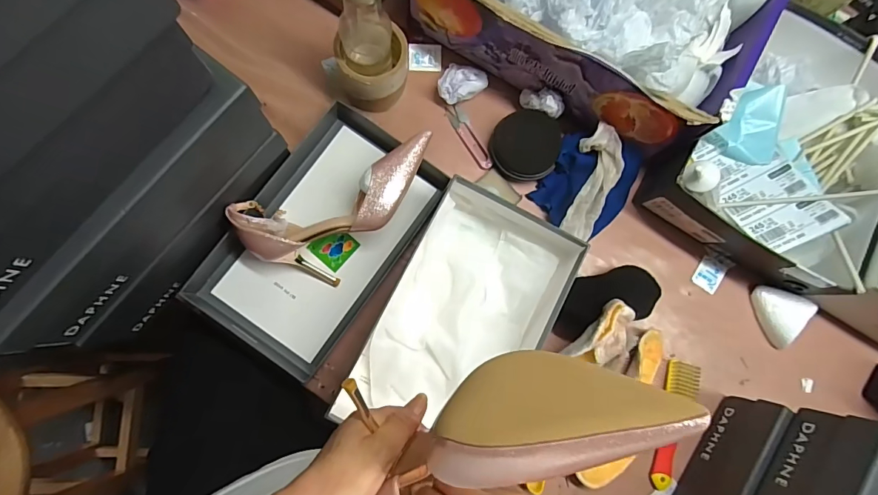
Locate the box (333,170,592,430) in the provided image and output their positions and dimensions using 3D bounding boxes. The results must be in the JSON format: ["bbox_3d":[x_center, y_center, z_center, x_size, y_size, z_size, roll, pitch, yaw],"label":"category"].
[{"bbox_3d":[0.028,0.090,0.523,0.179,0.083,0.312,28,81,0],"label":"box"}]

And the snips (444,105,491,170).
[{"bbox_3d":[0.042,-0.152,0.596,0.023,0.006,0.100,-28,85,-7],"label":"snips"}]

